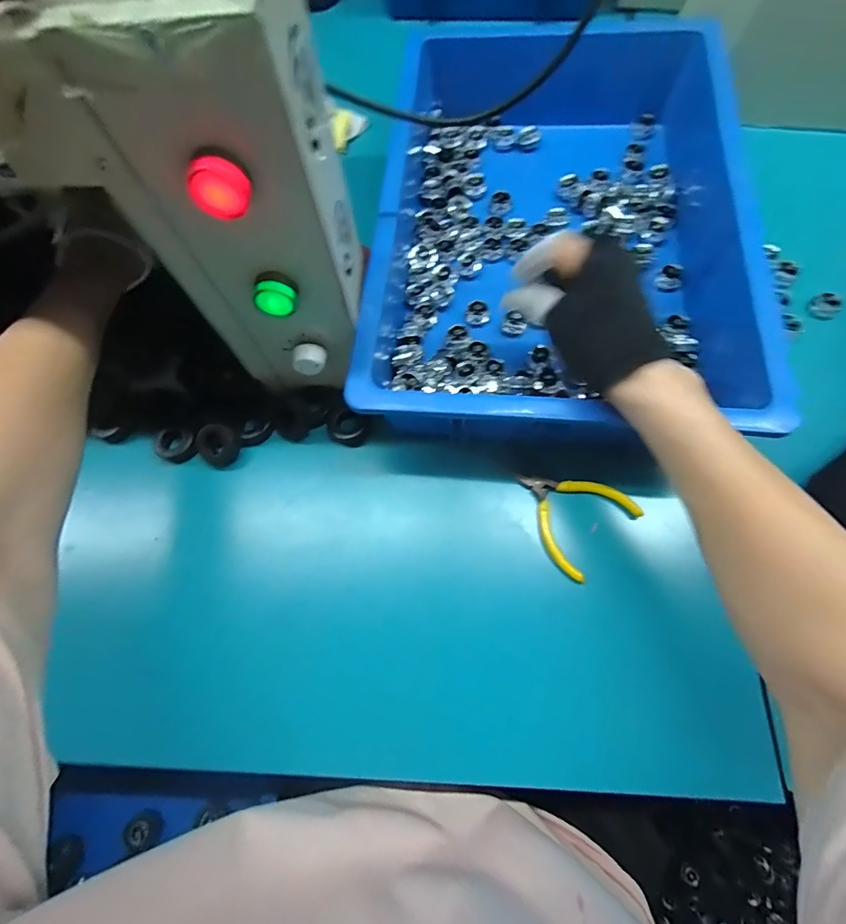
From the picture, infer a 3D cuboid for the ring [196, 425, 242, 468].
[{"bbox_3d":[-0.185,-0.016,0.392,0.039,0.020,0.033,36,76,12],"label":"ring"}]

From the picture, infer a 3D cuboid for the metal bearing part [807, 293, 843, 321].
[{"bbox_3d":[0.384,-0.149,0.416,0.019,0.017,0.023,19,73,7],"label":"metal bearing part"}]

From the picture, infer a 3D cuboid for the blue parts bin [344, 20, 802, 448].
[{"bbox_3d":[0.118,-0.223,0.406,0.305,0.084,0.441,6,72,3],"label":"blue parts bin"}]

